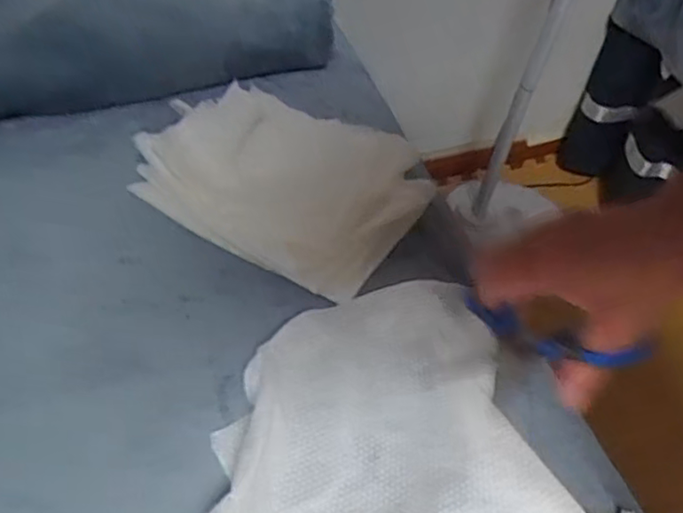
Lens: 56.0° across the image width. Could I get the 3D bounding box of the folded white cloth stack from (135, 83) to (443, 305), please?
[{"bbox_3d":[-0.057,-0.078,0.617,0.256,0.032,0.174,26,70,11],"label":"folded white cloth stack"}]

